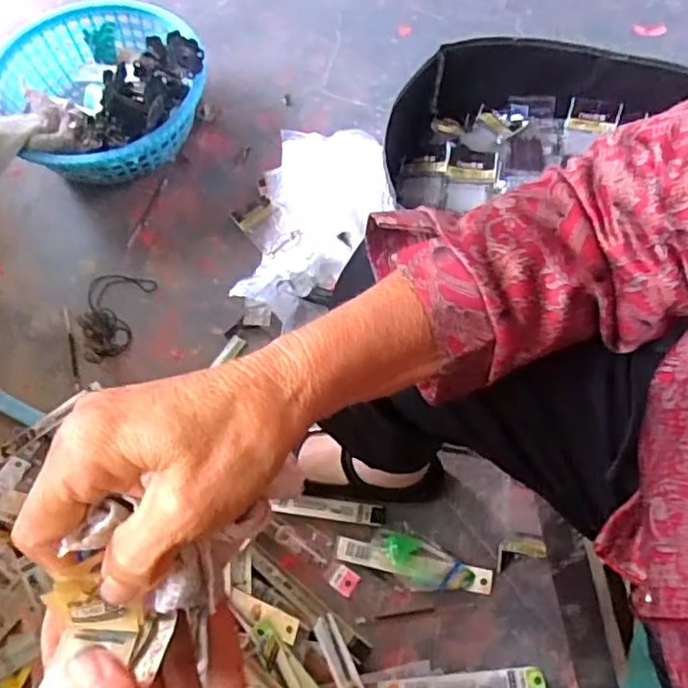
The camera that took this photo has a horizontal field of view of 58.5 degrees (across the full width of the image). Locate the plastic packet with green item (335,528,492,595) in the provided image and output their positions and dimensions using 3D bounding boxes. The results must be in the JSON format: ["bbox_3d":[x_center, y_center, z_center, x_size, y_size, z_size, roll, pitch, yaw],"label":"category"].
[{"bbox_3d":[0.079,0.247,0.696,0.170,0.019,0.053,19,68,11],"label":"plastic packet with green item"}]

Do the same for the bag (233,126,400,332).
[{"bbox_3d":[-0.039,-0.173,0.868,0.181,0.066,0.304,8,66,6],"label":"bag"}]

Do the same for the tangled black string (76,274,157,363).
[{"bbox_3d":[-0.326,-0.038,0.849,0.088,0.015,0.137,10,66,8],"label":"tangled black string"}]

